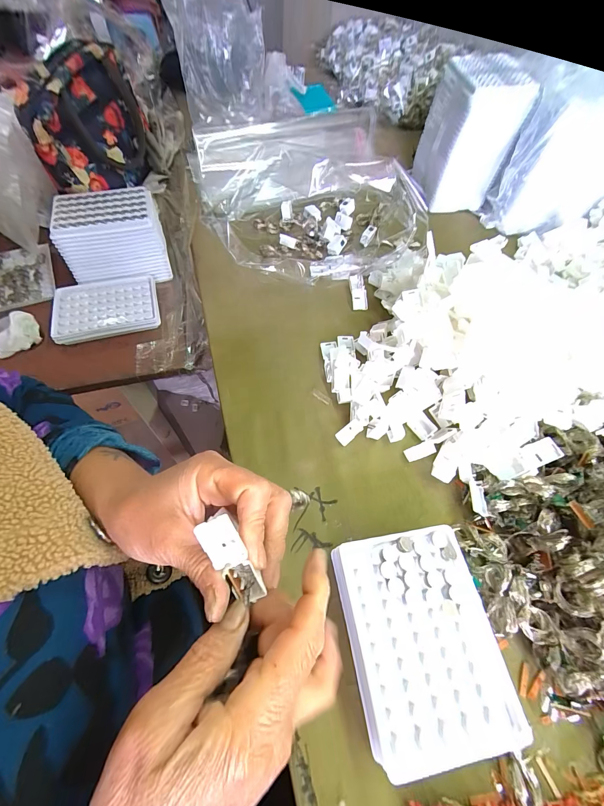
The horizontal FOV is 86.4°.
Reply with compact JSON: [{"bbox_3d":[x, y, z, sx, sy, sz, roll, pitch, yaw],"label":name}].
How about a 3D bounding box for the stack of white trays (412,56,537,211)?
[{"bbox_3d":[0.257,-0.423,0.512,0.100,0.161,0.125,-1,59,-2],"label":"stack of white trays"}]

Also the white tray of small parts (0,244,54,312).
[{"bbox_3d":[-0.420,-0.185,0.473,0.091,0.012,0.127,-22,62,-14],"label":"white tray of small parts"}]

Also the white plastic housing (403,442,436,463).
[{"bbox_3d":[0.115,0.047,0.314,0.029,0.008,0.012,-23,60,10],"label":"white plastic housing"}]

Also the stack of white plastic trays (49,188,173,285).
[{"bbox_3d":[-0.267,-0.234,0.465,0.132,0.089,0.096,-11,60,-8],"label":"stack of white plastic trays"}]

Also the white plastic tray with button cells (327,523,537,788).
[{"bbox_3d":[0.085,0.165,0.231,0.101,0.026,0.130,-9,60,-6],"label":"white plastic tray with button cells"}]

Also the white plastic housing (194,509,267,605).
[{"bbox_3d":[-0.038,0.087,0.177,0.019,0.011,0.056,-27,107,-16],"label":"white plastic housing"}]

